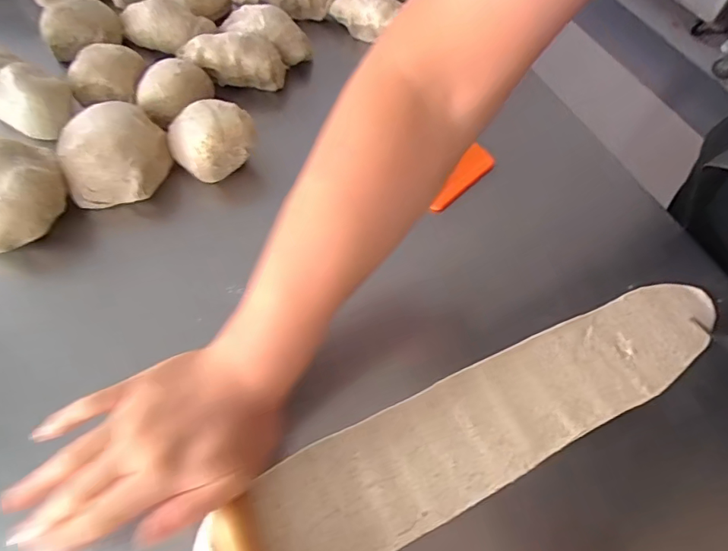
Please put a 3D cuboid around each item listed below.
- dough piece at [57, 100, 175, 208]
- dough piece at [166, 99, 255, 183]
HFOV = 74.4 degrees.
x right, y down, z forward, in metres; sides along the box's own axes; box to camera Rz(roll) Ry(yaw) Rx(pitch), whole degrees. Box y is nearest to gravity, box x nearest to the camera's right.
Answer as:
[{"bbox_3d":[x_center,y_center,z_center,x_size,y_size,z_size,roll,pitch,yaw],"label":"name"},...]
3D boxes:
[{"bbox_3d":[-0.260,-0.131,0.500,0.100,0.058,0.103,-14,61,-10],"label":"dough piece"},{"bbox_3d":[-0.164,-0.148,0.513,0.082,0.053,0.069,-28,64,-18],"label":"dough piece"}]

